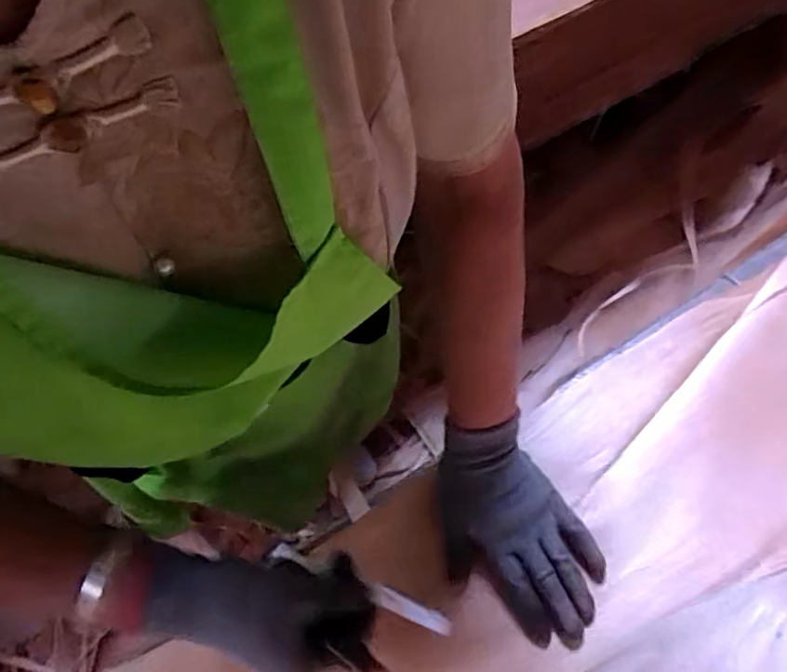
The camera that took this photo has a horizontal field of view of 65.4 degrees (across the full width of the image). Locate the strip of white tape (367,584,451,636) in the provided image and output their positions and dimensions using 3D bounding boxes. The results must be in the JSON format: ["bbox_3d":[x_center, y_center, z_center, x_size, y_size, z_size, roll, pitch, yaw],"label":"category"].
[{"bbox_3d":[0.013,0.186,0.418,0.058,0.005,0.013,24,68,10],"label":"strip of white tape"}]

